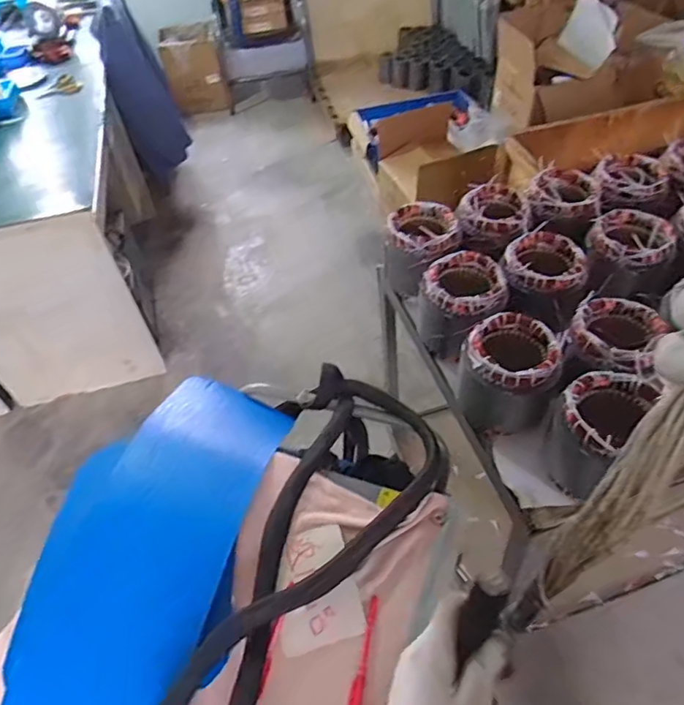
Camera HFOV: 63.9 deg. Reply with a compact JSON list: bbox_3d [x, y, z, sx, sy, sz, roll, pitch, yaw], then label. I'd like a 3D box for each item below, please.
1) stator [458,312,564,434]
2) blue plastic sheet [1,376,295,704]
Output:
[{"bbox_3d":[0.278,0.037,0.924,0.145,0.151,0.149,25,56,21],"label":"stator"},{"bbox_3d":[-0.285,0.305,0.789,0.243,0.099,0.652,9,52,9],"label":"blue plastic sheet"}]

